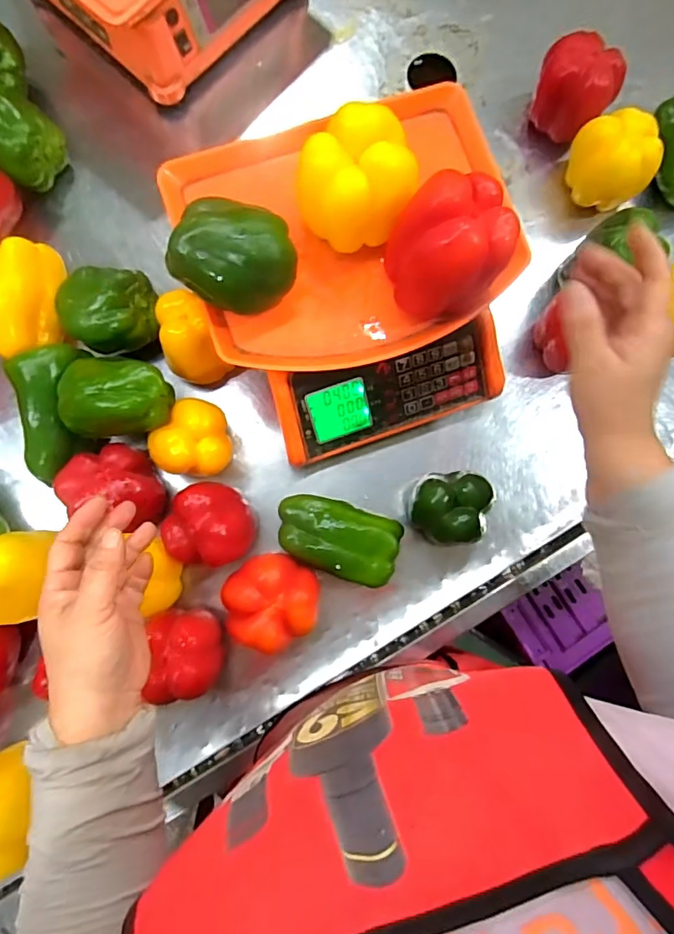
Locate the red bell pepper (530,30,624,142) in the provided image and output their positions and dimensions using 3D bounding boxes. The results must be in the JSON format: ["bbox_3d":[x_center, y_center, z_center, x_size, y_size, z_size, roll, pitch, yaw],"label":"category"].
[{"bbox_3d":[0.254,-0.407,0.556,0.079,0.080,0.067,37,83,0],"label":"red bell pepper"}]

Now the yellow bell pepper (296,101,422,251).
[{"bbox_3d":[0.015,-0.221,0.401,0.087,0.072,0.077,-11,85,-6],"label":"yellow bell pepper"}]

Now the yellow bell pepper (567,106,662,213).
[{"bbox_3d":[0.293,-0.327,0.557,0.070,0.088,0.075,0,84,-4],"label":"yellow bell pepper"}]

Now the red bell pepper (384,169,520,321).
[{"bbox_3d":[0.085,-0.165,0.392,0.080,0.087,0.070,-4,85,-5],"label":"red bell pepper"}]

